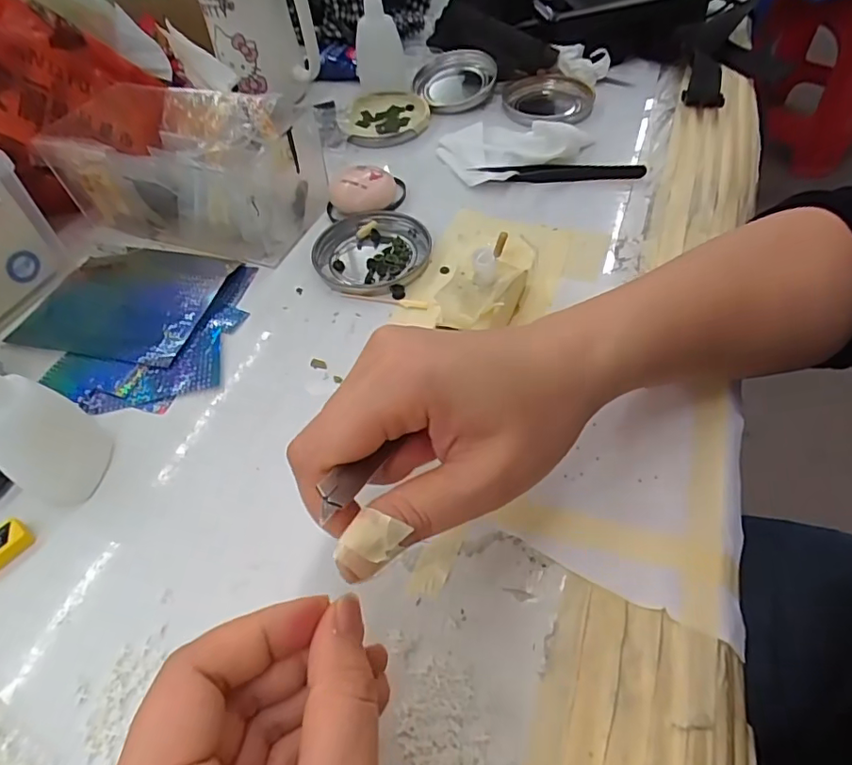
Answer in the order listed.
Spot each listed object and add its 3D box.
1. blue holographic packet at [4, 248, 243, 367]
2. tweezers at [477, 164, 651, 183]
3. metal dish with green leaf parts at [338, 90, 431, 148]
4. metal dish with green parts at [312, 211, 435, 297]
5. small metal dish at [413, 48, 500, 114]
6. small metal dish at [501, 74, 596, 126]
[{"bbox_3d":[-0.202,-0.058,0.365,0.126,0.005,0.103,9,53,12],"label":"blue holographic packet"},{"bbox_3d":[0.102,-0.159,0.411,0.120,0.011,0.018,1,52,6],"label":"tweezers"},{"bbox_3d":[-0.038,-0.237,0.483,0.078,0.010,0.079,-2,52,3],"label":"metal dish with green leaf parts"},{"bbox_3d":[-0.037,-0.089,0.371,0.077,0.009,0.078,-2,52,3],"label":"metal dish with green parts"},{"bbox_3d":[0.028,-0.281,0.504,0.069,0.022,0.081,-17,53,-8],"label":"small metal dish"},{"bbox_3d":[0.109,-0.250,0.482,0.078,0.011,0.083,-2,52,3],"label":"small metal dish"}]

